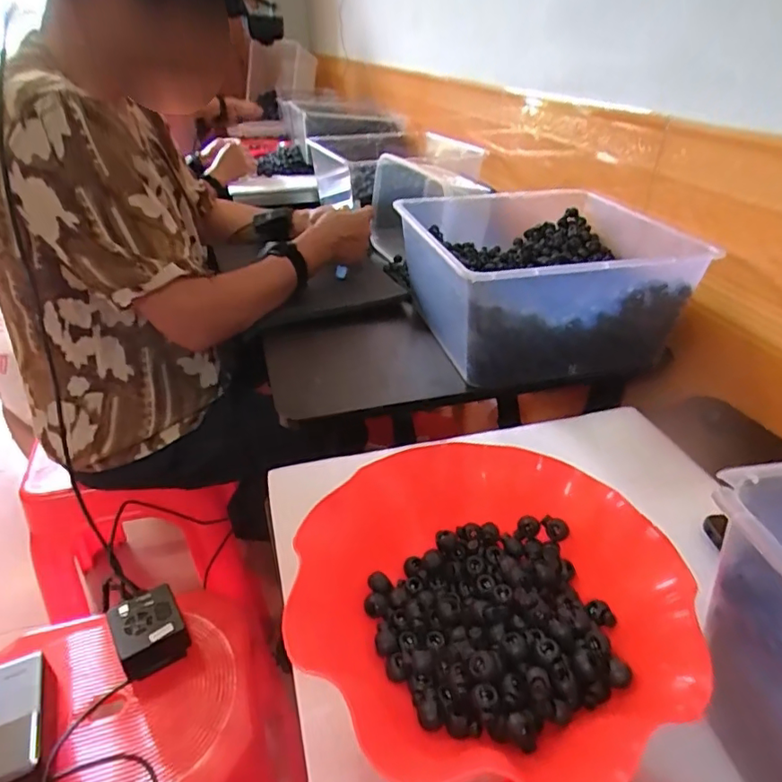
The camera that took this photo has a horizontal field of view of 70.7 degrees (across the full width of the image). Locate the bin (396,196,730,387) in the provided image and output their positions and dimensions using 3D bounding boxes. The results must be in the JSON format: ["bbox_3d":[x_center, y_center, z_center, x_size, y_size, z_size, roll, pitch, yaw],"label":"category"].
[{"bbox_3d":[0.189,-0.137,0.710,0.299,0.151,0.276,-9,34,-12],"label":"bin"}]

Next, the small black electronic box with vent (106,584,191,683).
[{"bbox_3d":[-0.287,0.290,0.660,0.074,0.049,0.089,-22,39,-29],"label":"small black electronic box with vent"}]

